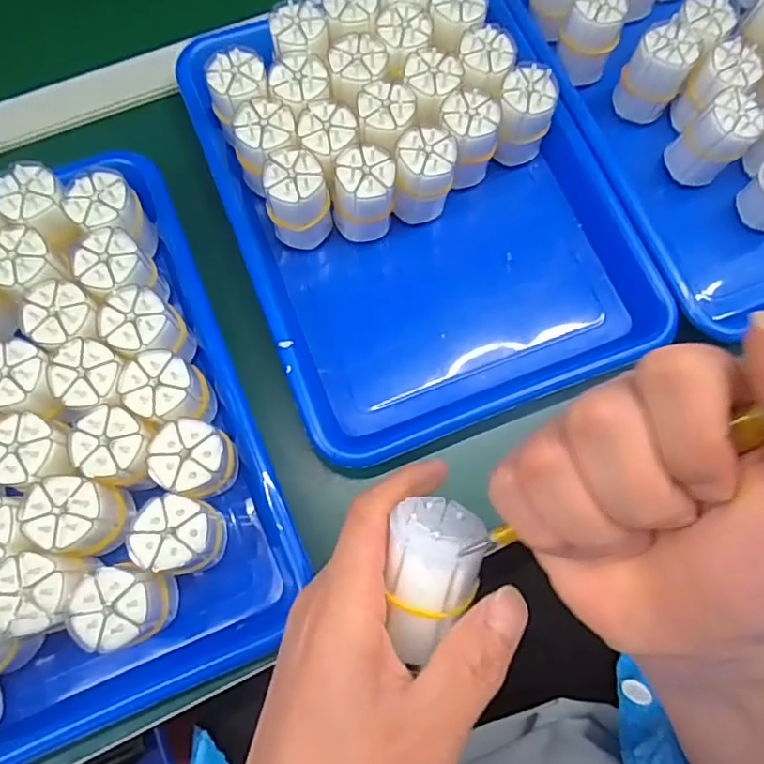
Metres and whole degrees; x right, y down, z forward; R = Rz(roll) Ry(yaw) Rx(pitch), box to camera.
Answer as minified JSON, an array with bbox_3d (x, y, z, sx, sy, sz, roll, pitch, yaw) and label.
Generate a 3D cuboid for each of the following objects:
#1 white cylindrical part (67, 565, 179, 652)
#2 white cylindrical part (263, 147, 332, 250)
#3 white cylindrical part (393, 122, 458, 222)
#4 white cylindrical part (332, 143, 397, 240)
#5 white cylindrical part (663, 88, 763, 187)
[{"bbox_3d":[-0.133,0.118,0.314,0.039,0.066,0.038,0,72,-1],"label":"white cylindrical part"},{"bbox_3d":[-0.054,-0.116,0.383,0.038,0.058,0.036,0,74,1],"label":"white cylindrical part"},{"bbox_3d":[0.027,-0.136,0.391,0.037,0.057,0.037,0,74,1],"label":"white cylindrical part"},{"bbox_3d":[-0.012,-0.122,0.388,0.039,0.057,0.037,0,74,1],"label":"white cylindrical part"},{"bbox_3d":[0.227,-0.164,0.408,0.040,0.064,0.034,43,80,12],"label":"white cylindrical part"}]

